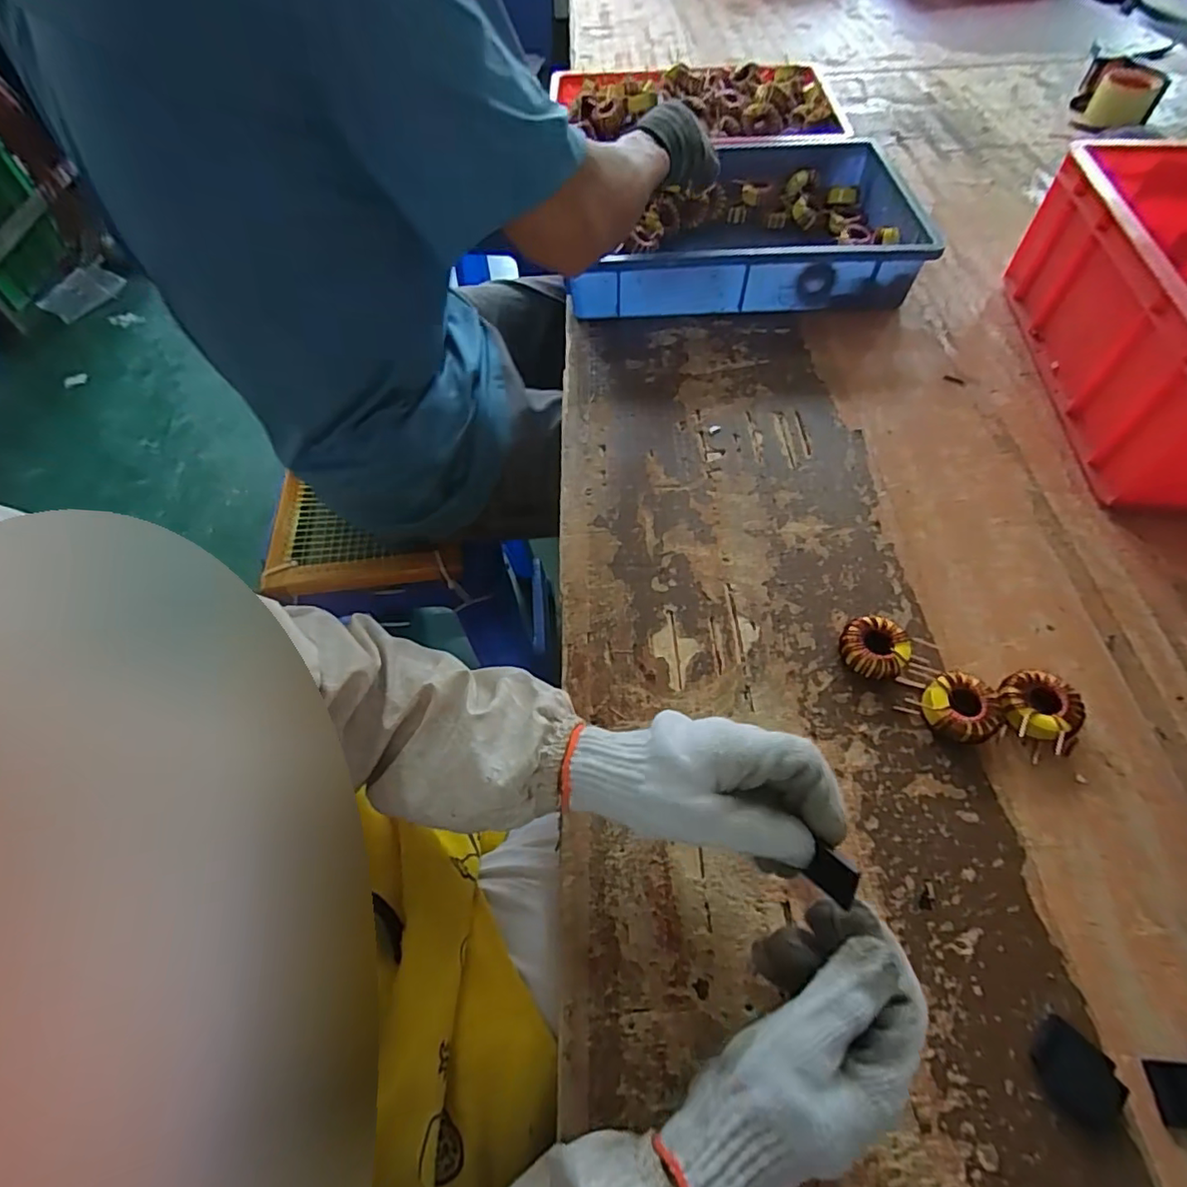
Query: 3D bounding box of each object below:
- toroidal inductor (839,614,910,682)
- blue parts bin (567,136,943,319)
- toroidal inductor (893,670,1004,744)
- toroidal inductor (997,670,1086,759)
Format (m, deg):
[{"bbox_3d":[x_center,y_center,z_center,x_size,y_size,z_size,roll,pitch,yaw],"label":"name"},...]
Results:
[{"bbox_3d":[0.219,0.043,0.446,0.048,0.025,0.046,-1,58,2],"label":"toroidal inductor"},{"bbox_3d":[0.183,-0.479,0.748,0.432,0.095,0.308,-2,57,1],"label":"blue parts bin"},{"bbox_3d":[0.268,0.087,0.420,0.055,0.024,0.050,-1,58,2],"label":"toroidal inductor"},{"bbox_3d":[0.325,0.087,0.413,0.052,0.027,0.058,-25,60,-13],"label":"toroidal inductor"}]

